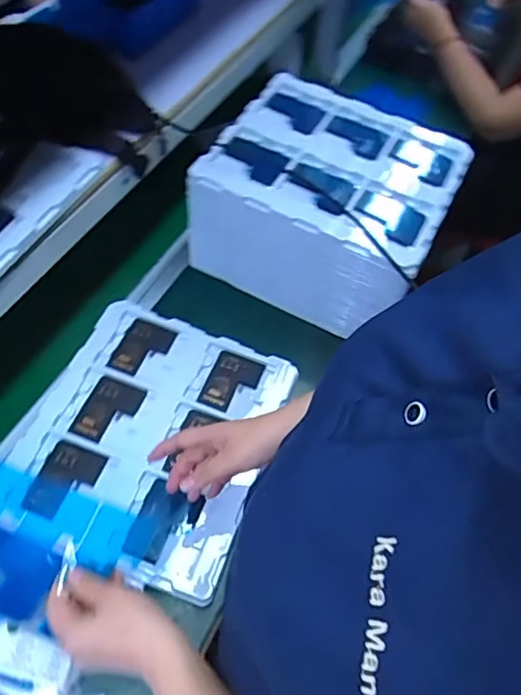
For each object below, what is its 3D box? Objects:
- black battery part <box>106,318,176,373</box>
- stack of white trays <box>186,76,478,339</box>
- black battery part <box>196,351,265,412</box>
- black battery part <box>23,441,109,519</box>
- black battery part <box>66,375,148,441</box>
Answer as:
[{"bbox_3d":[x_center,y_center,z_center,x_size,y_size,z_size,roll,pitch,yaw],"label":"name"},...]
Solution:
[{"bbox_3d":[-0.161,0.000,0.746,0.060,0.011,0.087,22,57,10],"label":"black battery part"},{"bbox_3d":[0.100,-0.209,0.821,0.314,0.182,0.268,27,58,12],"label":"stack of white trays"},{"bbox_3d":[-0.038,0.047,0.734,0.065,0.005,0.087,19,56,7],"label":"black battery part"},{"bbox_3d":[-0.228,0.157,0.643,0.064,0.004,0.086,22,55,-4],"label":"black battery part"},{"bbox_3d":[-0.193,0.080,0.695,0.065,0.007,0.086,18,56,7],"label":"black battery part"}]

